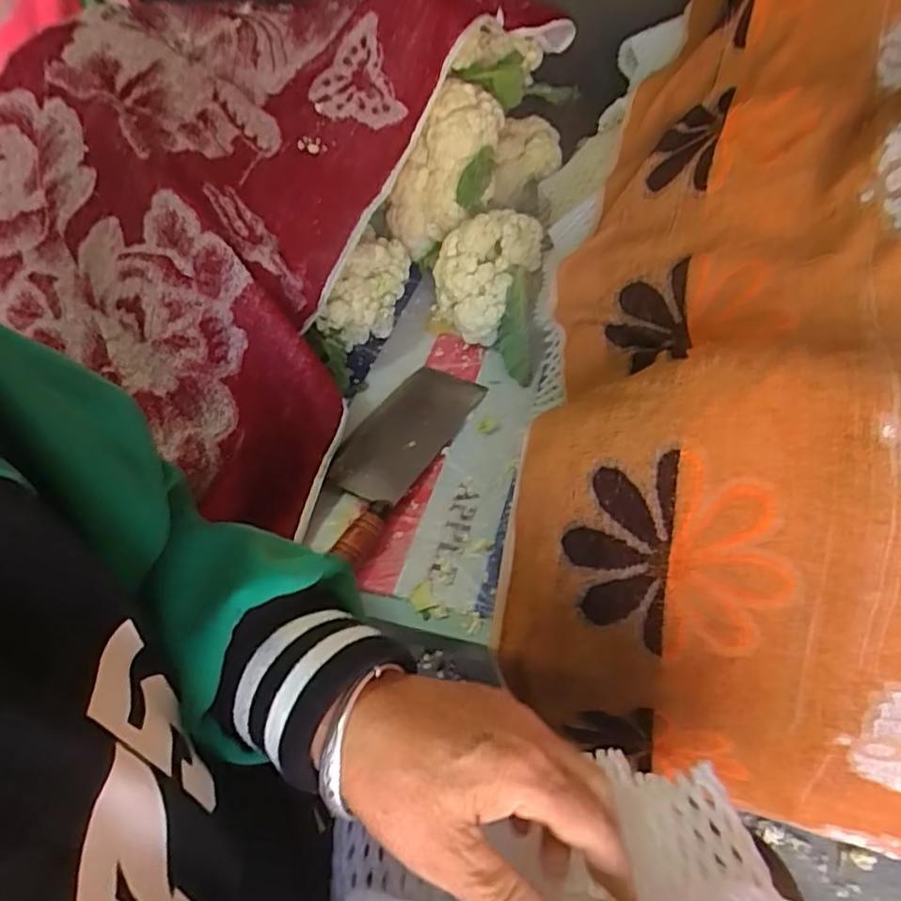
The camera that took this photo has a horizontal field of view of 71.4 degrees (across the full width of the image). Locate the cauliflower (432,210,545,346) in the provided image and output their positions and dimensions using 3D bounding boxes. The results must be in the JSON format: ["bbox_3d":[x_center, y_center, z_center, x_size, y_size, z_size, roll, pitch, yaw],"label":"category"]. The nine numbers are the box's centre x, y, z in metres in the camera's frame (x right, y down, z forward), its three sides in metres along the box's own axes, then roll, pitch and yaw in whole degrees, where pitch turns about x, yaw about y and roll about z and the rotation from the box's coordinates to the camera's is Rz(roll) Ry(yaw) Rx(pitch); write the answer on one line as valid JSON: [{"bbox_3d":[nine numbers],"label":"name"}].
[{"bbox_3d":[0.033,-0.191,0.687,0.100,0.114,0.108,-2,48,2],"label":"cauliflower"}]

